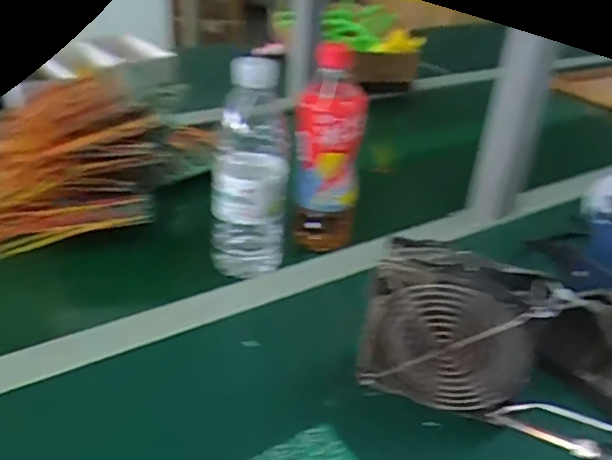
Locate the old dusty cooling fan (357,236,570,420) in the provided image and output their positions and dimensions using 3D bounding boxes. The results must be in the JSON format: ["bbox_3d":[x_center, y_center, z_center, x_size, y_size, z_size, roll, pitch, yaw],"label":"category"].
[{"bbox_3d":[0.111,0.076,0.432,0.127,0.116,0.044,15,33,16],"label":"old dusty cooling fan"}]

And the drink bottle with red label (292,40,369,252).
[{"bbox_3d":[0.023,-0.080,0.600,0.066,0.204,0.056,9,32,7],"label":"drink bottle with red label"}]

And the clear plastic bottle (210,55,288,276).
[{"bbox_3d":[-0.054,-0.053,0.564,0.068,0.209,0.058,3,31,-3],"label":"clear plastic bottle"}]

